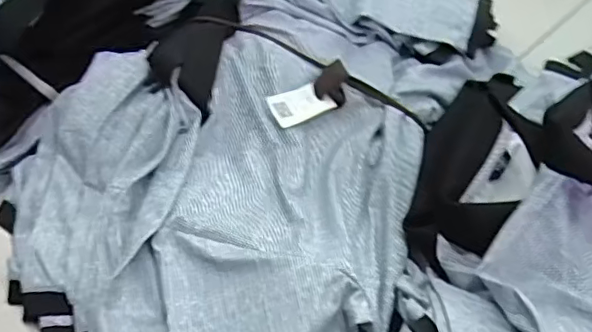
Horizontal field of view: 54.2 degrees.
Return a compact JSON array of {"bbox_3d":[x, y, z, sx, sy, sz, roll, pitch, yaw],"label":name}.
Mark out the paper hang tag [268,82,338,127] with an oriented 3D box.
[{"bbox_3d":[0.005,-0.072,0.662,0.077,0.006,0.041,-25,75,-31],"label":"paper hang tag"}]

